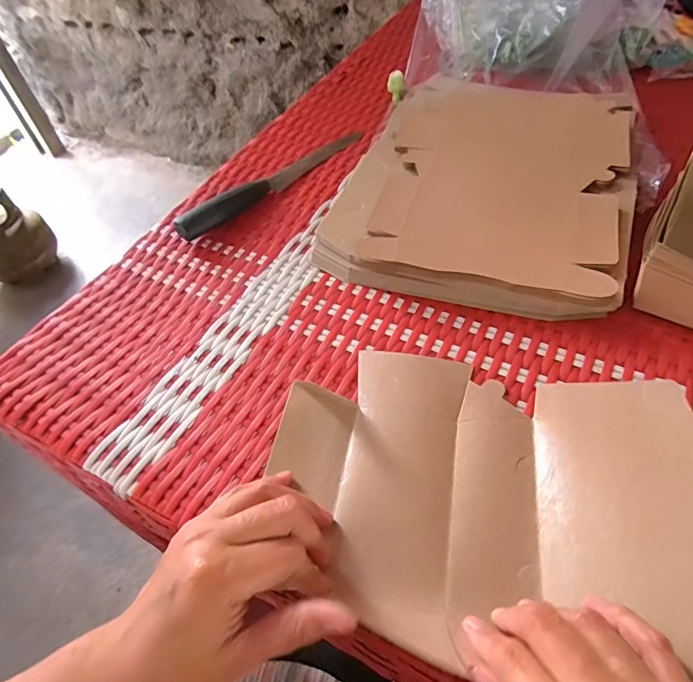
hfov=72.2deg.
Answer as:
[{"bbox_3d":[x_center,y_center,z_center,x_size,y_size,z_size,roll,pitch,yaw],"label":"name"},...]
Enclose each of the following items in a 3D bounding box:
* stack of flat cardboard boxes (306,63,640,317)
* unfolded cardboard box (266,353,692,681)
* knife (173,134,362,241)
[{"bbox_3d":[0.138,-0.164,0.467,0.254,0.037,0.323,14,55,17],"label":"stack of flat cardboard boxes"},{"bbox_3d":[0.078,0.077,0.270,0.254,0.061,0.182,11,54,14],"label":"unfolded cardboard box"},{"bbox_3d":[-0.076,-0.173,0.503,0.024,0.023,0.235,35,63,29],"label":"knife"}]

